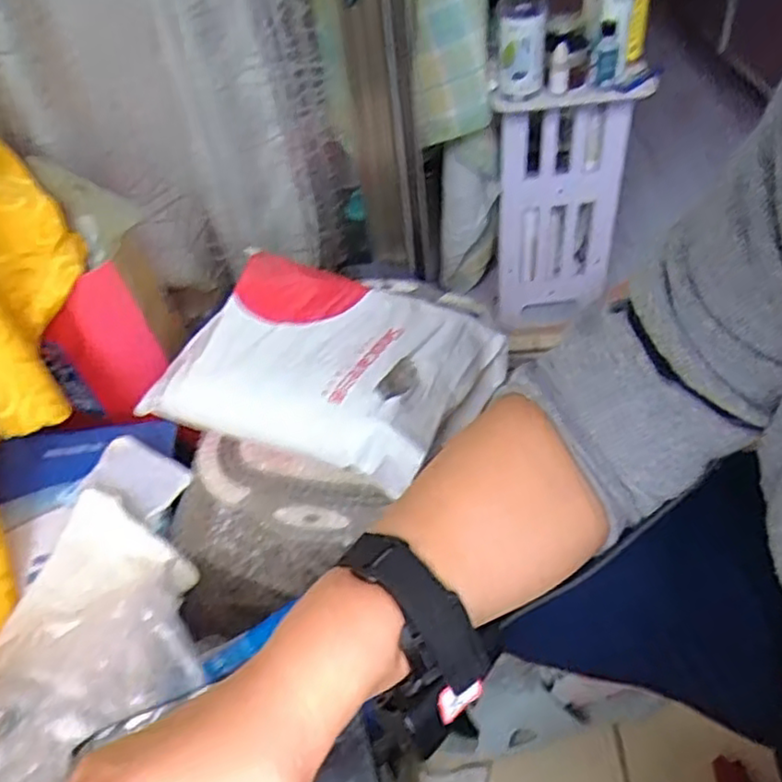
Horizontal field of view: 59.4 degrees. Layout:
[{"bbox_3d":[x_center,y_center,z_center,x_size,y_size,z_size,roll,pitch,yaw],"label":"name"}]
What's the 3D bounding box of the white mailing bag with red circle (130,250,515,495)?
[{"bbox_3d":[-0.068,-0.035,0.729,0.314,0.077,0.235,17,52,21],"label":"white mailing bag with red circle"}]

